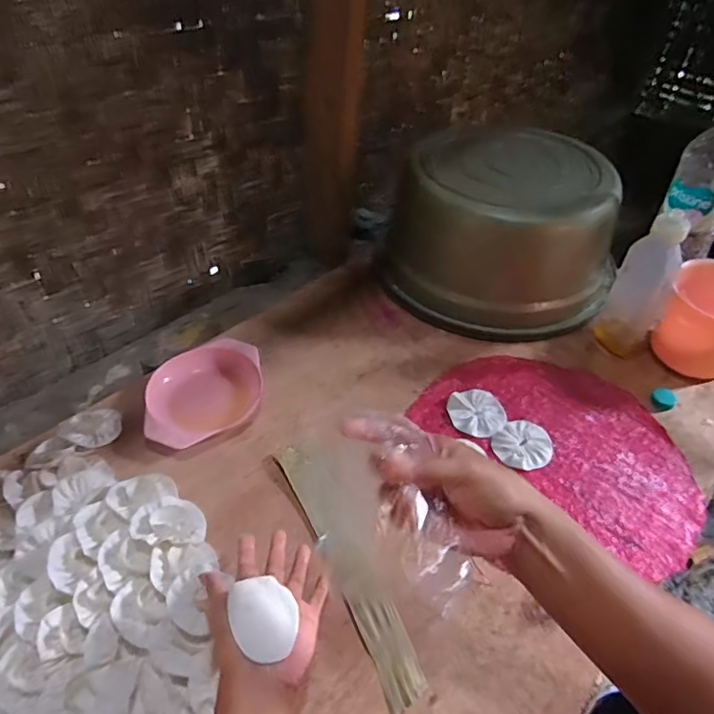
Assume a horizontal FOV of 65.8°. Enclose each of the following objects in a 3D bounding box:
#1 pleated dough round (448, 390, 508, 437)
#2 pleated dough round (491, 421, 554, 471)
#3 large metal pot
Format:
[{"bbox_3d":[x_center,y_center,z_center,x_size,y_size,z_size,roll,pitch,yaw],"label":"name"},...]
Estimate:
[{"bbox_3d":[0.162,0.073,0.737,0.070,0.016,0.072,-12,46,-14],"label":"pleated dough round"},{"bbox_3d":[0.211,0.110,0.703,0.073,0.008,0.072,1,44,-1],"label":"pleated dough round"},{"bbox_3d":[0.248,-0.202,0.907,0.345,0.223,0.300,19,47,16],"label":"large metal pot"}]

